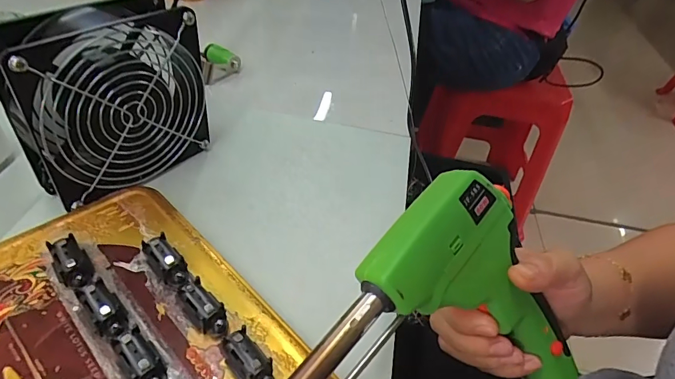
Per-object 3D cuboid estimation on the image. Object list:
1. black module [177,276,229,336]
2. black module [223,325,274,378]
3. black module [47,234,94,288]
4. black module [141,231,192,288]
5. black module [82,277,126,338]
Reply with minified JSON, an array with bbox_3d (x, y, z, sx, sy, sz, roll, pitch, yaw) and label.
[{"bbox_3d":[-0.074,0.066,0.241,0.015,0.014,0.034,-29,54,-33],"label":"black module"},{"bbox_3d":[-0.045,0.088,0.221,0.017,0.015,0.032,-25,51,-30],"label":"black module"},{"bbox_3d":[-0.154,0.043,0.252,0.015,0.015,0.033,-27,52,-32],"label":"black module"},{"bbox_3d":[-0.102,0.043,0.261,0.015,0.014,0.036,-25,51,-30],"label":"black module"},{"bbox_3d":[-0.125,0.064,0.234,0.012,0.014,0.034,-27,53,-32],"label":"black module"}]

